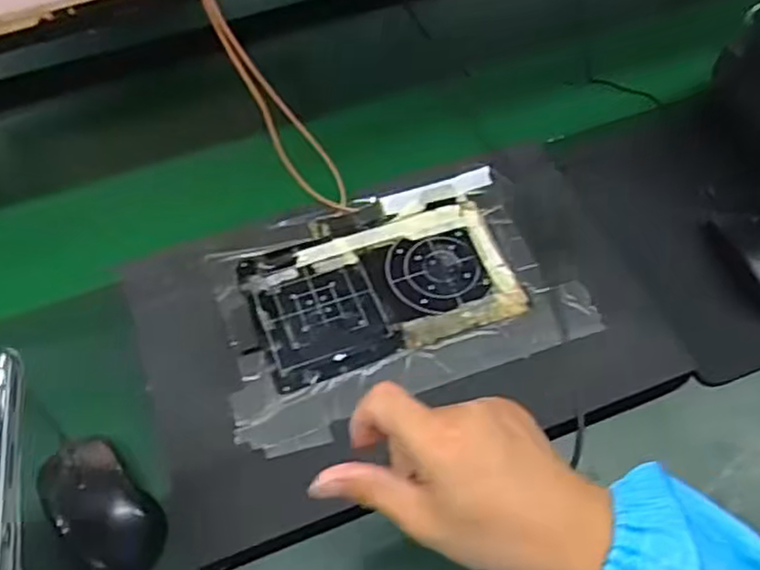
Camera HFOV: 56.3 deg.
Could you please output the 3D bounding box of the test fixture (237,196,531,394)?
[{"bbox_3d":[-0.001,-0.007,0.585,0.208,0.011,0.145,-17,56,-10],"label":"test fixture"}]

